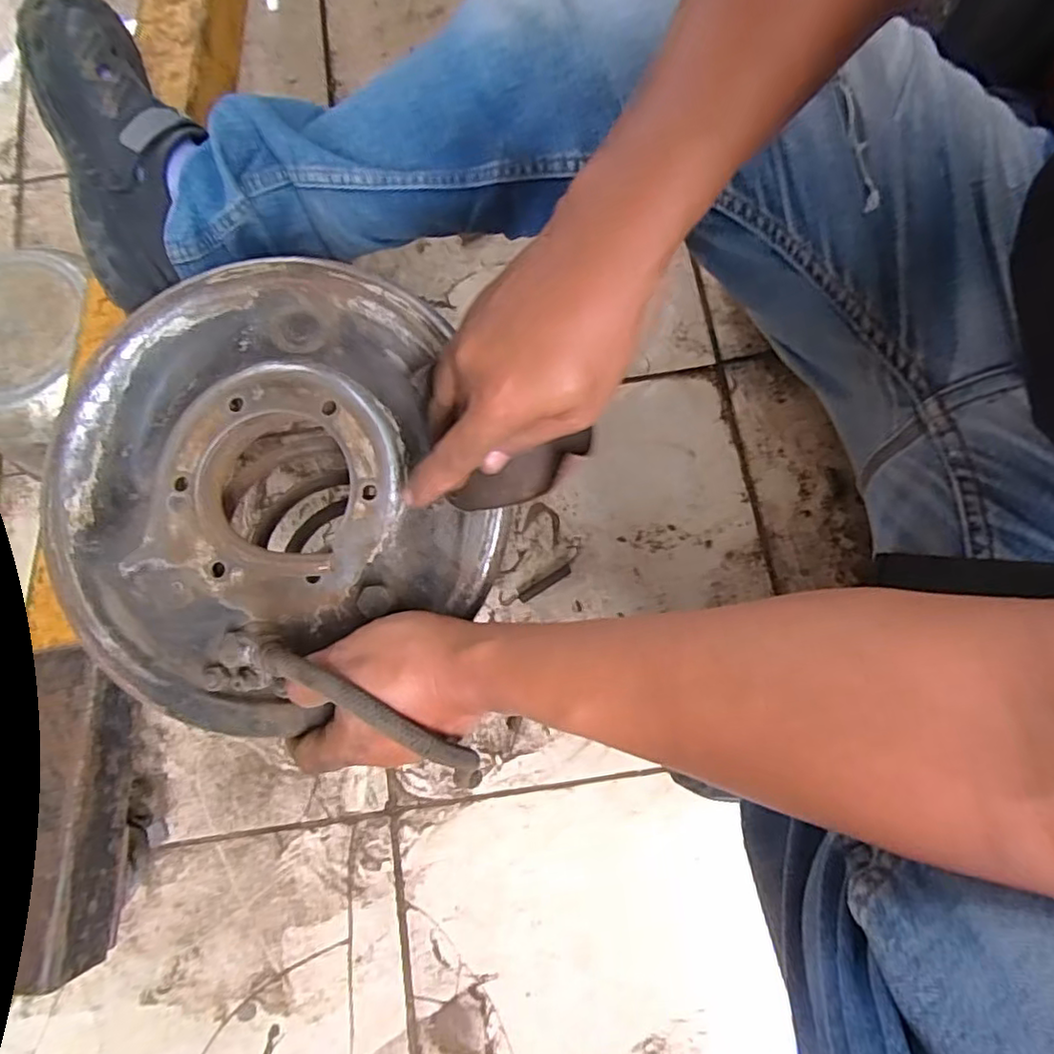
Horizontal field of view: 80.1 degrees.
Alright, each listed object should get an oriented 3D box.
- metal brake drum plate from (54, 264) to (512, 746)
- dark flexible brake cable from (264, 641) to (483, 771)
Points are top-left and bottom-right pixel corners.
[{"bbox_3d":[-0.151,-0.021,0.357,0.234,0.046,0.248,0,76,0],"label":"metal brake drum plate"},{"bbox_3d":[-0.075,0.088,0.299,0.115,0.018,0.014,31,78,-3],"label":"dark flexible brake cable"}]

